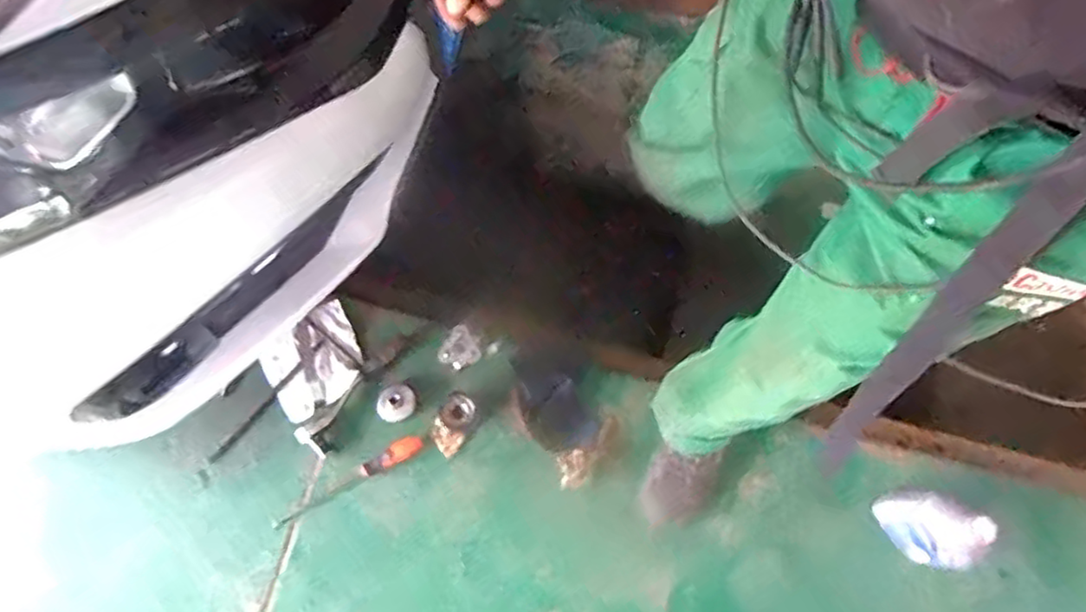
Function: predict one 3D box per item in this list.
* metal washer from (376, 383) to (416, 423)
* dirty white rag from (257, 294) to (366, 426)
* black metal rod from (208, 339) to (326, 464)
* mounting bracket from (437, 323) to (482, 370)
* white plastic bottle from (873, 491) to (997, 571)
[{"bbox_3d":[-0.261,0.168,1.155,0.067,0.033,0.061,-21,75,-6],"label":"metal washer"},{"bbox_3d":[-0.417,0.101,1.217,0.183,0.042,0.161,-38,78,-10],"label":"dirty white rag"},{"bbox_3d":[-0.489,0.167,1.177,0.016,0.014,0.274,37,77,10],"label":"black metal rod"},{"bbox_3d":[-0.151,0.078,1.181,0.075,0.043,0.077,-28,75,-7],"label":"mounting bracket"},{"bbox_3d":[0.587,0.334,0.978,0.064,0.186,0.117,-43,77,-11],"label":"white plastic bottle"}]

